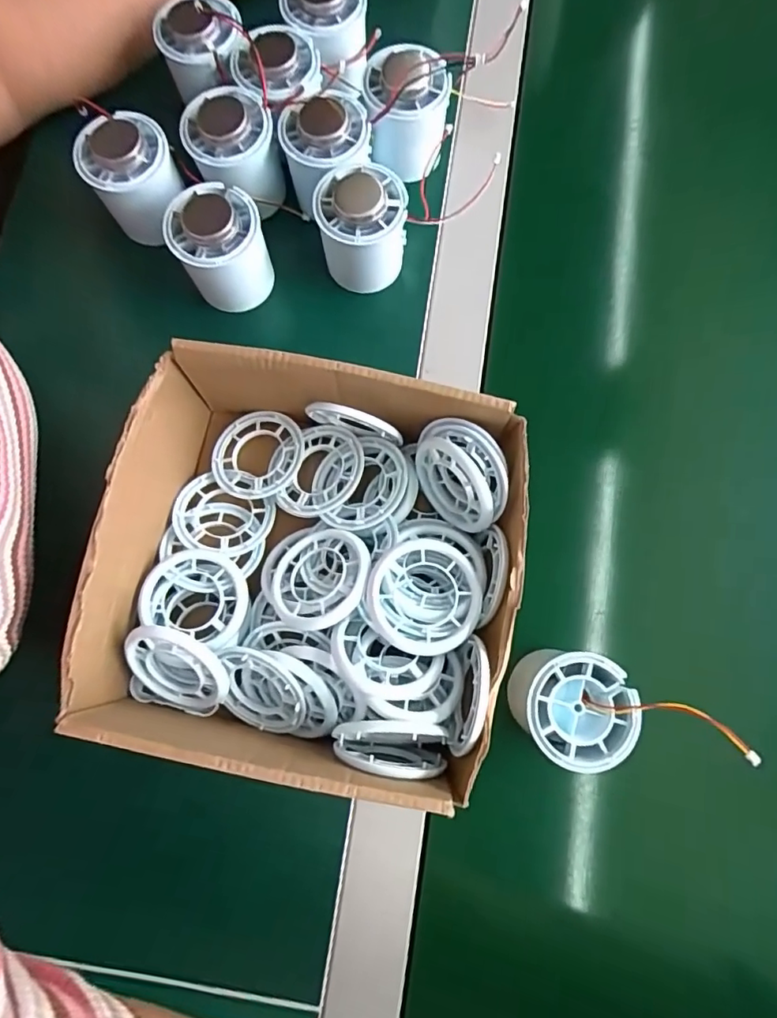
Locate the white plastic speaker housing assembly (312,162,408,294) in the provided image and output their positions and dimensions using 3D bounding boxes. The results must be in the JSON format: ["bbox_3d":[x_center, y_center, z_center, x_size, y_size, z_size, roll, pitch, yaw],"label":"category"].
[{"bbox_3d":[-0.016,-0.173,0.326,0.053,0.051,0.051,0,77,-2],"label":"white plastic speaker housing assembly"}]

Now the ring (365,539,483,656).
[{"bbox_3d":[0.018,0.044,0.265,0.056,0.007,0.056,0,77,-2],"label":"ring"}]

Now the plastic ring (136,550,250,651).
[{"bbox_3d":[-0.106,0.047,0.289,0.056,0.007,0.048,20,77,3],"label":"plastic ring"}]

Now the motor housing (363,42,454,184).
[{"bbox_3d":[0.011,-0.260,0.341,0.054,0.056,0.053,10,77,1],"label":"motor housing"}]

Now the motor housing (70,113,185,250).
[{"bbox_3d":[-0.161,-0.209,0.338,0.052,0.056,0.051,0,77,-2],"label":"motor housing"}]

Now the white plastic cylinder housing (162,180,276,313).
[{"bbox_3d":[-0.102,-0.160,0.324,0.053,0.051,0.050,0,77,-2],"label":"white plastic cylinder housing"}]

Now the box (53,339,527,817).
[{"bbox_3d":[-0.042,0.030,0.277,0.203,0.069,0.193,12,77,1],"label":"box"}]

